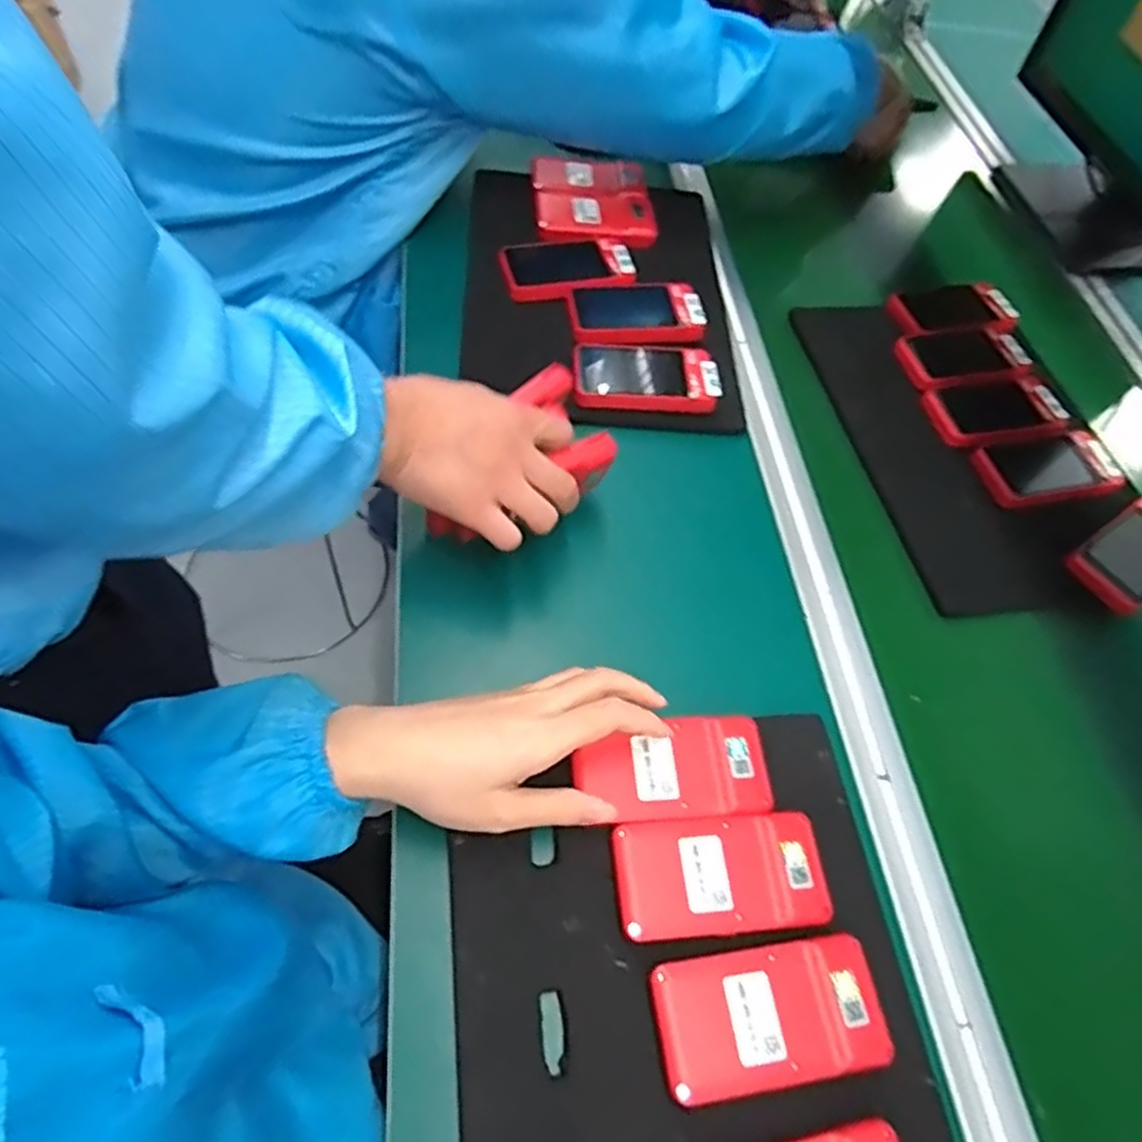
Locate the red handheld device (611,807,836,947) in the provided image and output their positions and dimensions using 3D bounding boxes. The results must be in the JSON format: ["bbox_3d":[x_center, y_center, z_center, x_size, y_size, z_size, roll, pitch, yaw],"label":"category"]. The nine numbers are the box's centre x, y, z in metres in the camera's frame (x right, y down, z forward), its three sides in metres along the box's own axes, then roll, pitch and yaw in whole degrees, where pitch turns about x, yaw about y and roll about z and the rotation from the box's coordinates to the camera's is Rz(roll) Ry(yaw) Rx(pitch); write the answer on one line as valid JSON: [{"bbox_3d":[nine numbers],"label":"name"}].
[{"bbox_3d":[0.085,0.175,0.427,0.120,0.016,0.065,-4,59,-7],"label":"red handheld device"}]

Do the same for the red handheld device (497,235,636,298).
[{"bbox_3d":[-0.004,-0.287,0.690,0.129,0.021,0.071,-15,61,-14],"label":"red handheld device"}]

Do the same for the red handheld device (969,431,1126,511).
[{"bbox_3d":[0.418,-0.090,0.654,0.125,0.014,0.065,-10,60,-11],"label":"red handheld device"}]

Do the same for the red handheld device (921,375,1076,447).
[{"bbox_3d":[0.392,-0.149,0.680,0.131,0.015,0.069,-15,61,-14],"label":"red handheld device"}]

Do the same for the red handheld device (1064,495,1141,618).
[{"bbox_3d":[0.464,-0.016,0.606,0.122,0.015,0.063,-29,65,-20],"label":"red handheld device"}]

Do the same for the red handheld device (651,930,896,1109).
[{"bbox_3d":[0.105,0.234,0.390,0.118,0.013,0.064,-7,59,-9],"label":"red handheld device"}]

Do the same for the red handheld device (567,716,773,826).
[{"bbox_3d":[0.063,0.121,0.454,0.118,0.012,0.062,-3,59,-7],"label":"red handheld device"}]

